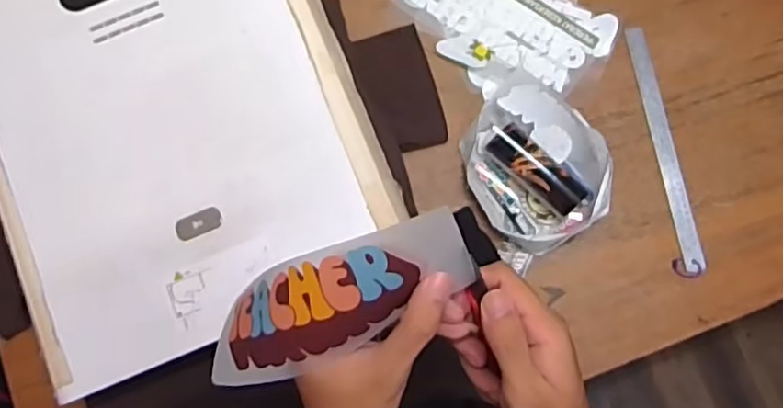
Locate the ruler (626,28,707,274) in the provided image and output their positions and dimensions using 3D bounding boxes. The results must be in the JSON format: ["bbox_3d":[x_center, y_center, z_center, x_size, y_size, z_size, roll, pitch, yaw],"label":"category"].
[{"bbox_3d":[0.358,-0.076,0.837,0.025,0.004,0.330,-10,76,-2],"label":"ruler"}]

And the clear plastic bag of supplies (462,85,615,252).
[{"bbox_3d":[0.178,-0.049,0.811,0.161,0.064,0.203,-30,77,-6],"label":"clear plastic bag of supplies"}]

